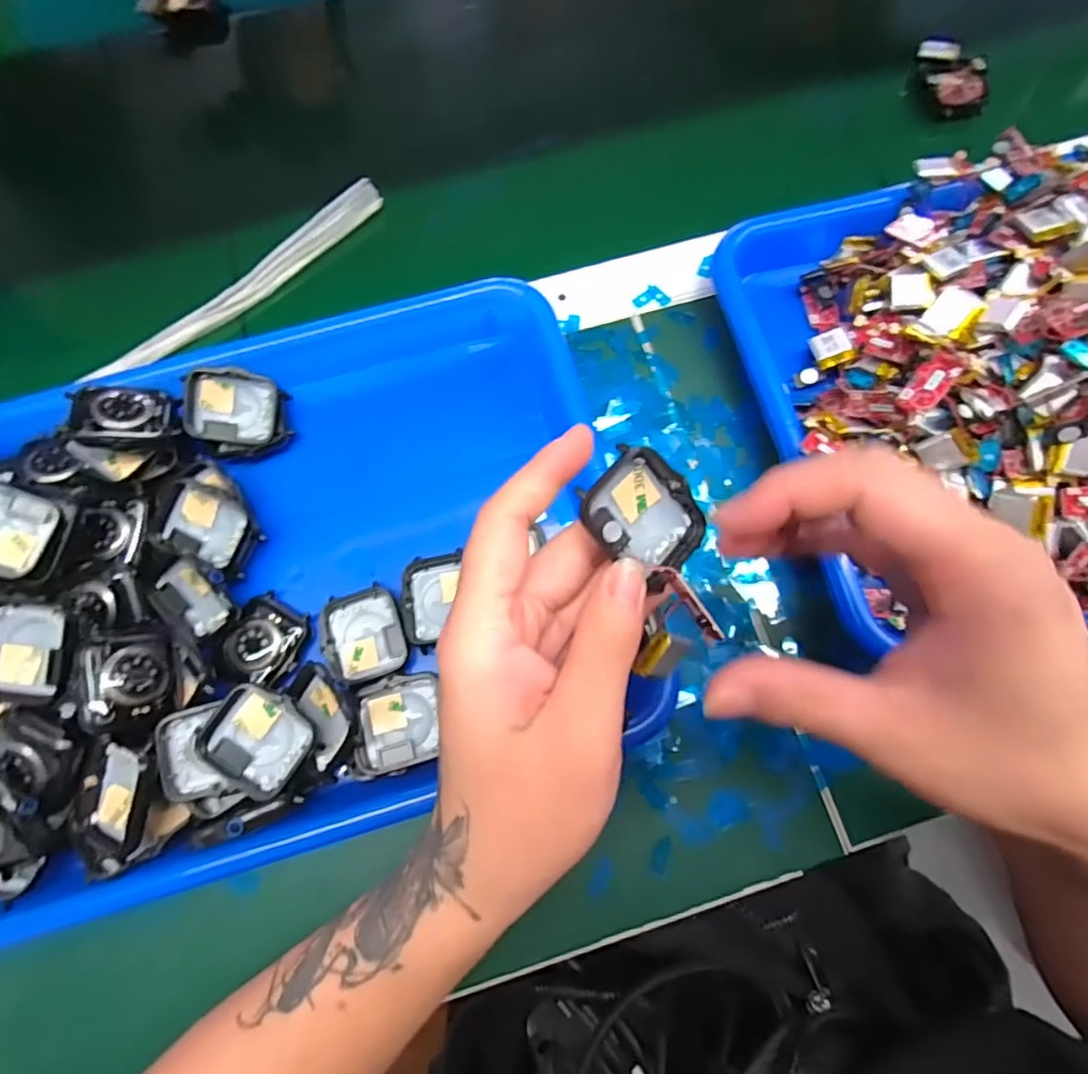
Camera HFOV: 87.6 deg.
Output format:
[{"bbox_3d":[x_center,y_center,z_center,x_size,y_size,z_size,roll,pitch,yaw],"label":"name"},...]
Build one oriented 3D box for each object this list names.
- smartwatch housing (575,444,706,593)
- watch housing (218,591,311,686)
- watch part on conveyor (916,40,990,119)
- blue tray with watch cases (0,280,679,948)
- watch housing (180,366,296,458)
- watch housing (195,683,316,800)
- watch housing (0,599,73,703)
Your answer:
[{"bbox_3d":[0.035,-0.007,0.200,0.047,0.010,0.036,48,72,-19],"label":"smartwatch housing"},{"bbox_3d":[-0.135,0.050,0.275,0.034,0.007,0.039,23,76,7],"label":"watch housing"},{"bbox_3d":[0.274,-0.311,0.382,0.034,0.014,0.064,-5,74,-1],"label":"watch part on conveyor"},{"bbox_3d":[-0.126,0.011,0.259,0.317,0.071,0.242,-15,75,-3],"label":"blue tray with watch cases"},{"bbox_3d":[-0.162,-0.066,0.299,0.049,0.011,0.044,-5,100,-15],"label":"watch housing"},{"bbox_3d":[-0.124,0.088,0.244,0.041,0.011,0.040,30,77,9],"label":"watch housing"},{"bbox_3d":[-0.215,0.047,0.237,0.038,0.009,0.040,4,74,2],"label":"watch housing"}]

